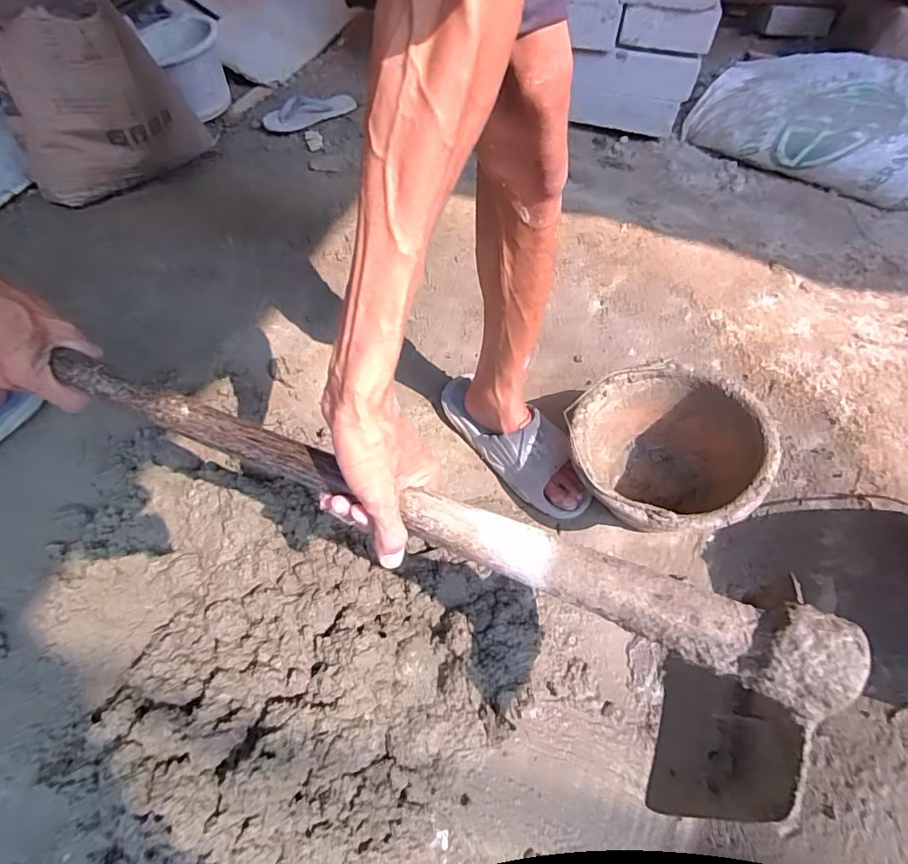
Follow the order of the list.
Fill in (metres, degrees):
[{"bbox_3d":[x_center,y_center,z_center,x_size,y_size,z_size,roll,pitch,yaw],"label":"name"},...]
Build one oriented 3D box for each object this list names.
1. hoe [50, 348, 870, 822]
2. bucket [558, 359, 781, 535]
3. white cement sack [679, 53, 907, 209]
[{"bbox_3d":[-0.070,0.096,0.413,0.630,0.217,0.105,23,58,11],"label":"hoe"},{"bbox_3d":[0.286,0.051,0.716,0.241,0.188,0.244,0,55,0],"label":"bucket"},{"bbox_3d":[0.959,-0.698,1.139,0.759,0.151,0.344,28,55,17],"label":"white cement sack"}]

